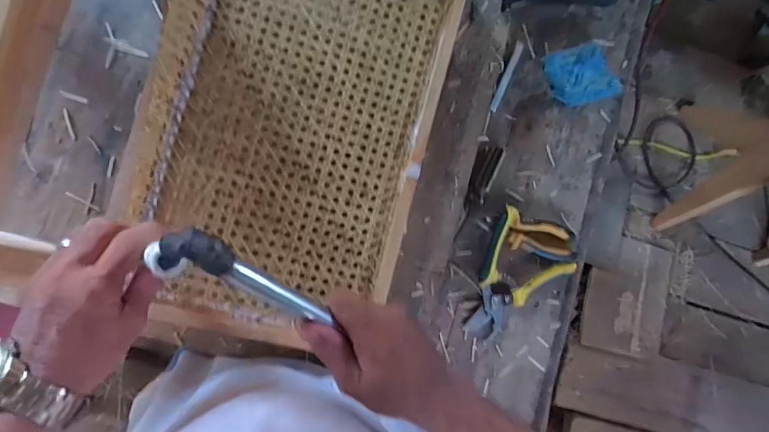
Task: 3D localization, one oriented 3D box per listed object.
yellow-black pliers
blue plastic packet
[{"bbox_3d":[0.173,0.090,0.612,0.170,0.025,0.131,-45,95,-7],"label":"yellow-black pliers"},{"bbox_3d":[0.294,-0.210,0.630,0.101,0.042,0.085,-15,91,-9],"label":"blue plastic packet"}]

